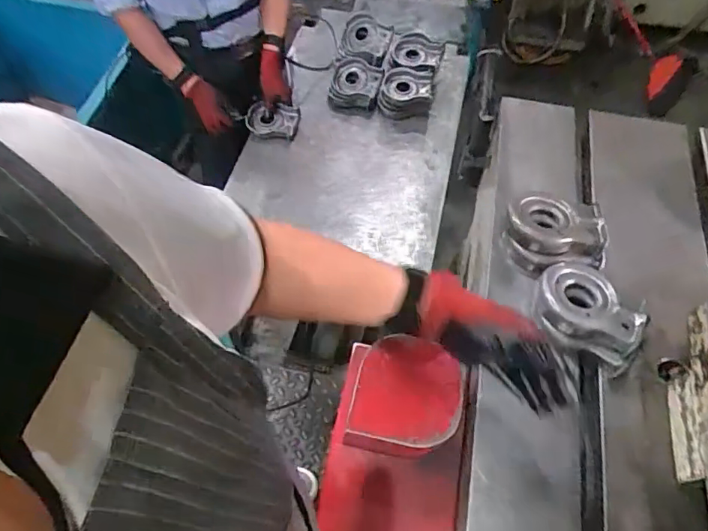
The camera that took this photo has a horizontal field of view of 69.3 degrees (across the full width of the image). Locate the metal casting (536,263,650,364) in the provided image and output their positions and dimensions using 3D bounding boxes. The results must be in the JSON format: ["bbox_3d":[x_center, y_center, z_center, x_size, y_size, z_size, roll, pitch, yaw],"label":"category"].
[{"bbox_3d":[0.288,0.056,0.639,0.121,0.064,0.113,23,62,11],"label":"metal casting"}]

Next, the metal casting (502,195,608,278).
[{"bbox_3d":[0.270,-0.040,0.690,0.131,0.063,0.113,0,60,-2],"label":"metal casting"}]

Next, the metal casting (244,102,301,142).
[{"bbox_3d":[-0.206,-0.357,1.272,0.144,0.035,0.098,17,61,8],"label":"metal casting"}]

